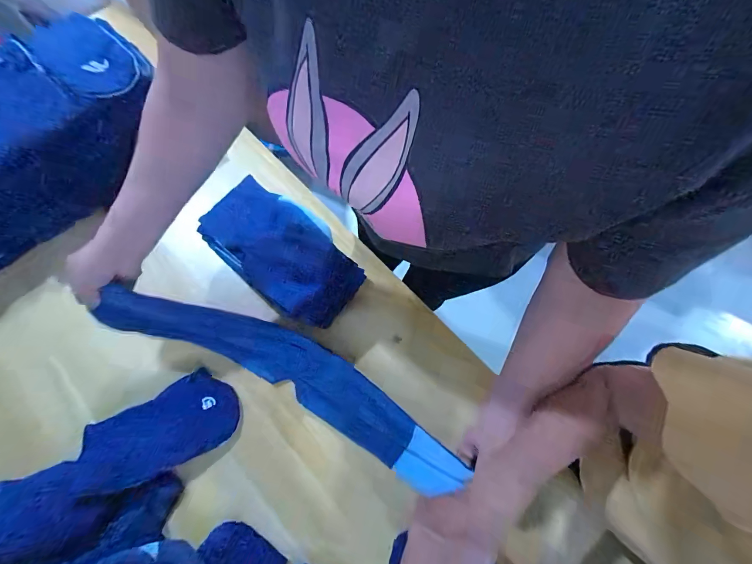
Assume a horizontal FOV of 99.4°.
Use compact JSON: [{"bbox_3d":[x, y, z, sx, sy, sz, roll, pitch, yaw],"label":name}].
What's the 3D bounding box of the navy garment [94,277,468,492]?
[{"bbox_3d":[-0.146,0.147,0.527,0.587,0.129,0.119,29,74,3],"label":"navy garment"}]

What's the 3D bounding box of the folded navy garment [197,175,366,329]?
[{"bbox_3d":[-0.165,-0.050,0.589,0.284,0.023,0.156,46,78,-12],"label":"folded navy garment"}]

